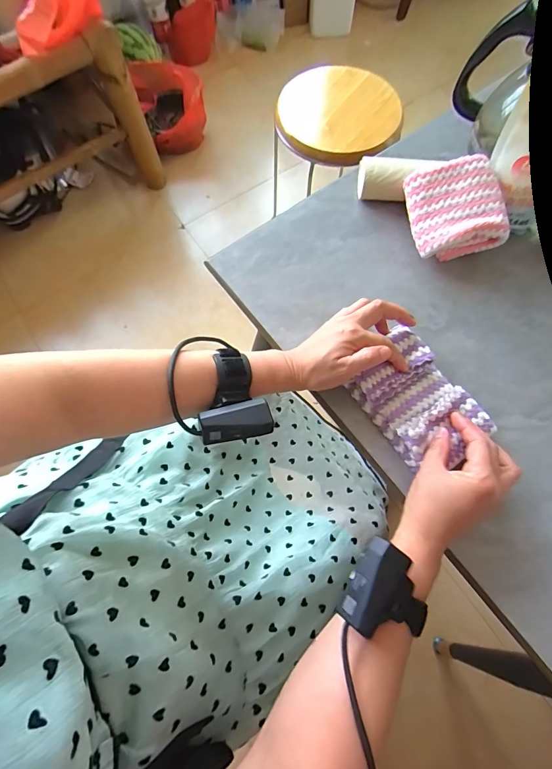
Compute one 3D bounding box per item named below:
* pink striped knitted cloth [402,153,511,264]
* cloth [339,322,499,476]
[{"bbox_3d":[0.223,-0.218,0.468,0.102,0.068,0.095,-5,71,-2],"label":"pink striped knitted cloth"},{"bbox_3d":[0.155,0.017,0.410,0.097,0.036,0.145,-34,75,-11],"label":"cloth"}]

